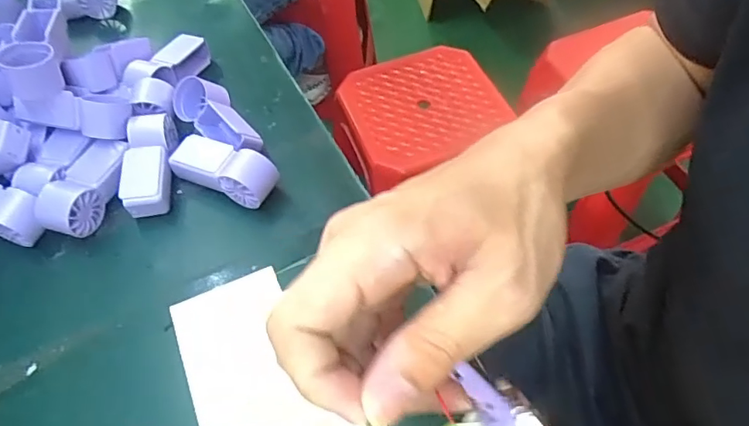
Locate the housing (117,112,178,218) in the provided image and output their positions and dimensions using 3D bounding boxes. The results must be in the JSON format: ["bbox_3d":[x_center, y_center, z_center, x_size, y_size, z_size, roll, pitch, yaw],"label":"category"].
[{"bbox_3d":[-0.189,-0.040,0.440,0.037,0.036,0.089,-6,55,-2],"label":"housing"}]

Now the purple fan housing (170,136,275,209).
[{"bbox_3d":[-0.125,-0.035,0.439,0.095,0.045,0.033,24,59,17],"label":"purple fan housing"}]

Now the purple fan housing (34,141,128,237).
[{"bbox_3d":[-0.233,-0.020,0.428,0.037,0.034,0.085,12,56,10],"label":"purple fan housing"}]

